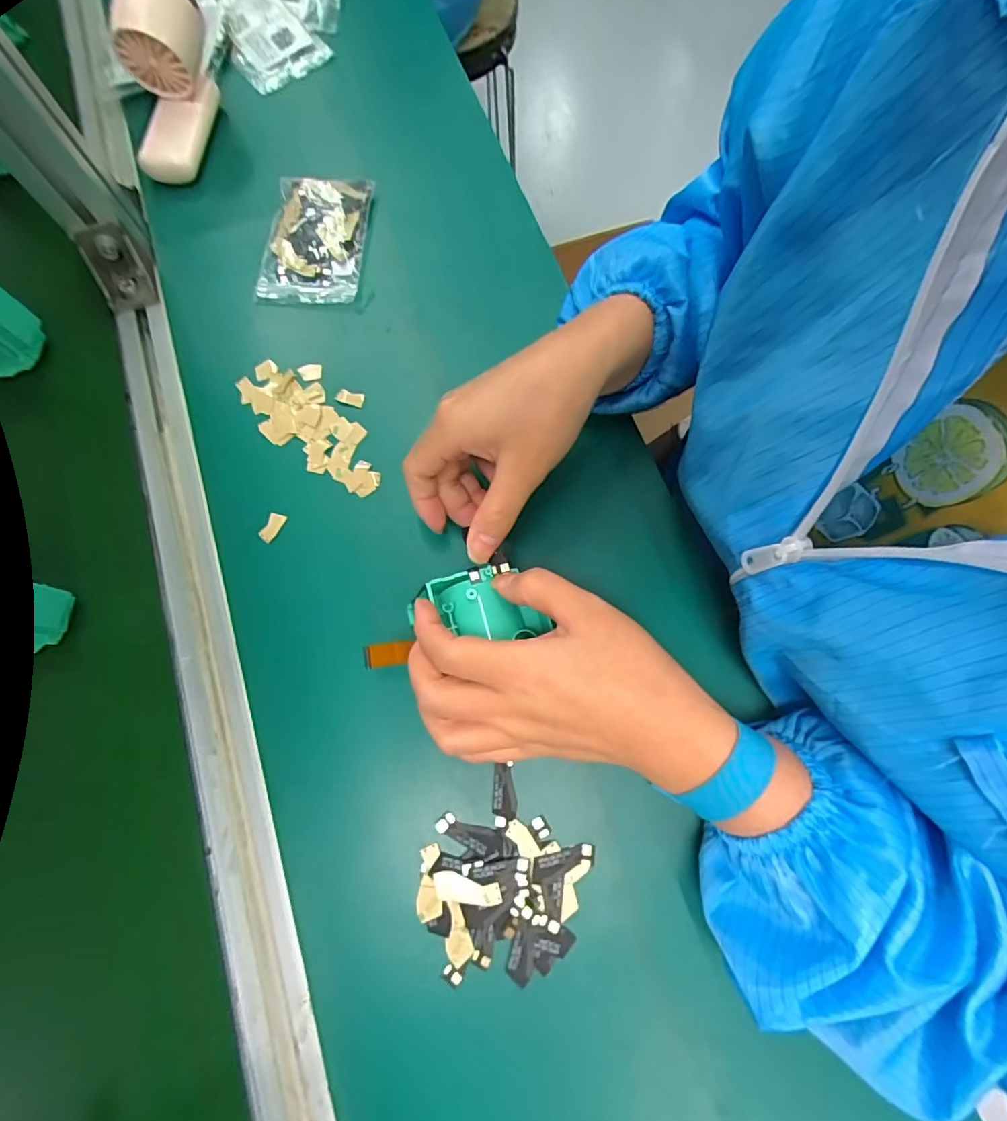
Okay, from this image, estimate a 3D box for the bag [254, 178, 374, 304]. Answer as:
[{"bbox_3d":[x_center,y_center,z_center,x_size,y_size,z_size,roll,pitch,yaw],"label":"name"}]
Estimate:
[{"bbox_3d":[-0.145,-0.248,0.397,0.073,0.021,0.107,4,74,0],"label":"bag"}]

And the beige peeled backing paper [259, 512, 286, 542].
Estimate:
[{"bbox_3d":[-0.154,-0.022,0.343,0.011,0.004,0.021,25,75,6],"label":"beige peeled backing paper"}]

